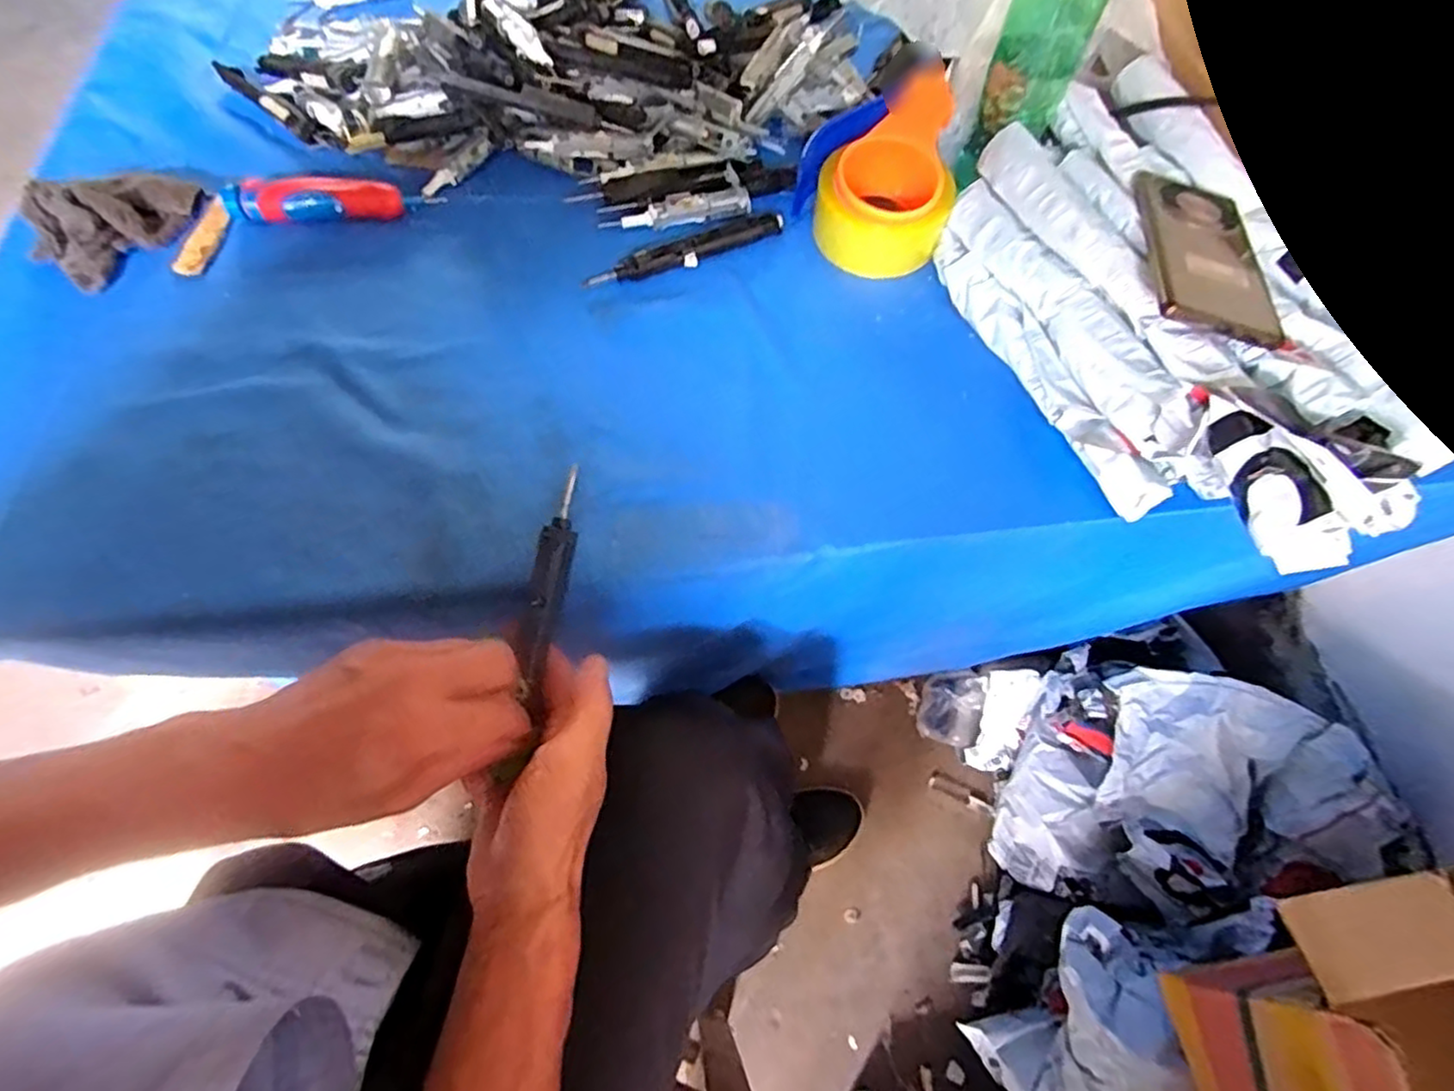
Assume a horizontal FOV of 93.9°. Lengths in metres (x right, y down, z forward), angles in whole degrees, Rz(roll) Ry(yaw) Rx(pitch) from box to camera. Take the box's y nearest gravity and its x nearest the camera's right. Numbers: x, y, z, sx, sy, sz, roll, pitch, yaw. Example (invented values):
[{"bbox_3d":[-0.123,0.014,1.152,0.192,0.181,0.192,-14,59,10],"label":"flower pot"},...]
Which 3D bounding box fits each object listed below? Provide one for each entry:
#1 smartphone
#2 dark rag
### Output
[{"bbox_3d":[0.316,-0.199,0.450,0.072,0.013,0.175,15,56,5],"label":"smartphone"},{"bbox_3d":[-0.471,-0.255,0.518,0.071,0.040,0.116,29,65,12],"label":"dark rag"}]

